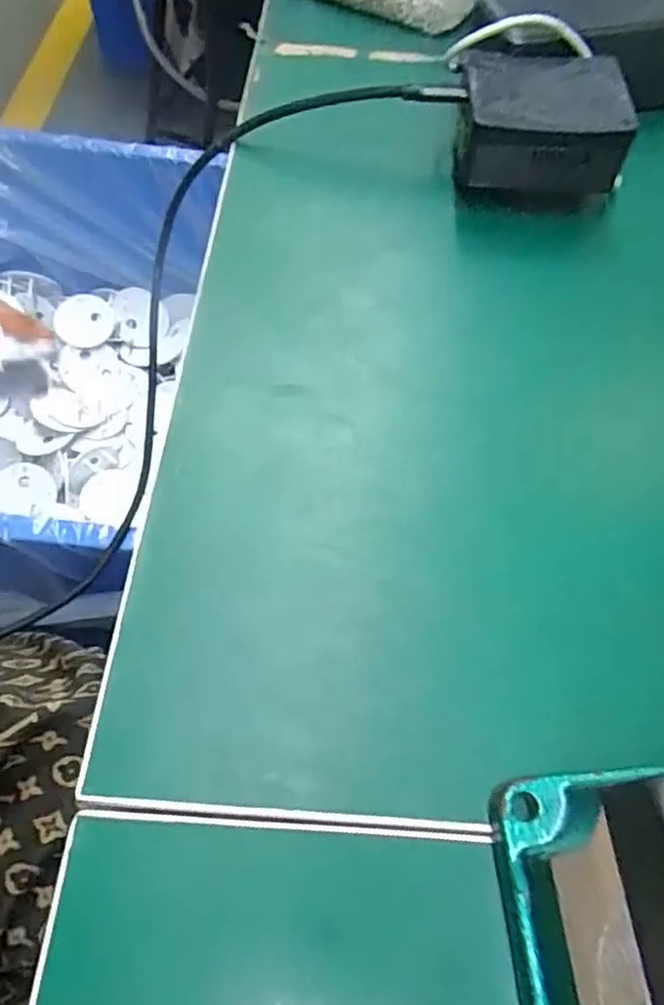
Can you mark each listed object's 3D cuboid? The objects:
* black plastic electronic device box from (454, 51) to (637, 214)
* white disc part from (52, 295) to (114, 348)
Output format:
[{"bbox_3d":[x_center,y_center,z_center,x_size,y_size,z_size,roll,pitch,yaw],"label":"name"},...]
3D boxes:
[{"bbox_3d":[0.101,-0.187,0.325,0.075,0.041,0.070,4,61,-2],"label":"black plastic electronic device box"},{"bbox_3d":[-0.278,-0.203,0.732,0.065,0.005,0.057,5,93,-5],"label":"white disc part"}]

